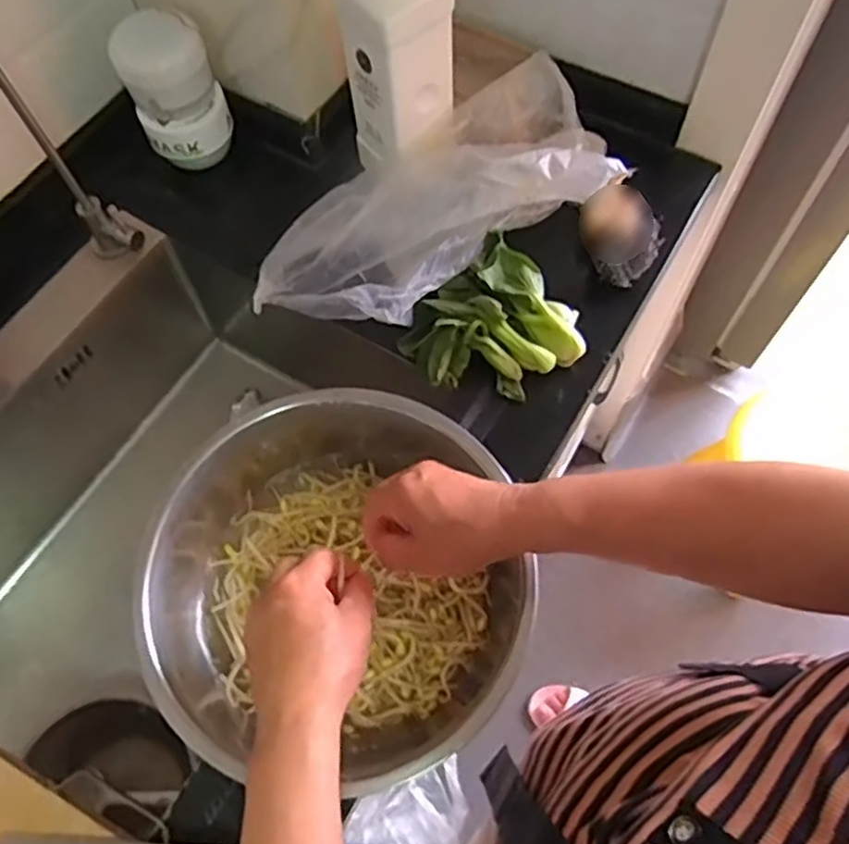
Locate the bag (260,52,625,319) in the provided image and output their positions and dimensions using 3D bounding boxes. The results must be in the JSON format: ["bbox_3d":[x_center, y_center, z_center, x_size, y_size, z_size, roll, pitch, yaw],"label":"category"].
[{"bbox_3d":[0.012,-0.203,0.653,0.345,0.076,0.155,-29,67,-11],"label":"bag"}]

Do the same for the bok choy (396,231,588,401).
[{"bbox_3d":[0.062,-0.084,0.624,0.141,0.049,0.132,-1,64,2],"label":"bok choy"}]

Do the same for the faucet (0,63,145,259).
[{"bbox_3d":[-0.291,-0.205,0.558,0.045,0.286,0.119,-27,66,-10],"label":"faucet"}]

